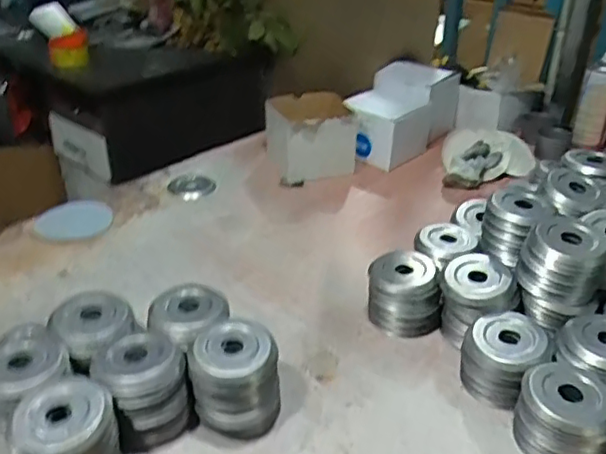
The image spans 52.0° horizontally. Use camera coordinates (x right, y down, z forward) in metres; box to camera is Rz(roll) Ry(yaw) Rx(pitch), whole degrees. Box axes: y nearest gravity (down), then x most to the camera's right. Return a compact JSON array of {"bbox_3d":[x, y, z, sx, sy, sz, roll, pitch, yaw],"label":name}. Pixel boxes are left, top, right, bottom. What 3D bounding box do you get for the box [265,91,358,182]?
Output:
[{"bbox_3d":[0.014,-0.171,1.182,0.165,0.126,0.159,-3,29,-4],"label":"box"}]

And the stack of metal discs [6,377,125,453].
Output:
[{"bbox_3d":[-0.207,0.193,0.549,0.087,0.091,0.077,-13,31,-21],"label":"stack of metal discs"}]

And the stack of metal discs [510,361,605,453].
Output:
[{"bbox_3d":[0.253,0.181,0.598,0.089,0.066,0.086,19,35,31],"label":"stack of metal discs"}]

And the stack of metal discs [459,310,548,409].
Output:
[{"bbox_3d":[0.214,0.140,0.665,0.085,0.065,0.083,13,32,22],"label":"stack of metal discs"}]

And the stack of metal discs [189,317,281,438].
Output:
[{"bbox_3d":[-0.066,0.151,0.621,0.082,0.089,0.072,-2,29,-4],"label":"stack of metal discs"}]

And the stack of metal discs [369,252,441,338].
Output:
[{"bbox_3d":[0.122,0.081,0.765,0.085,0.071,0.083,0,29,1],"label":"stack of metal discs"}]

